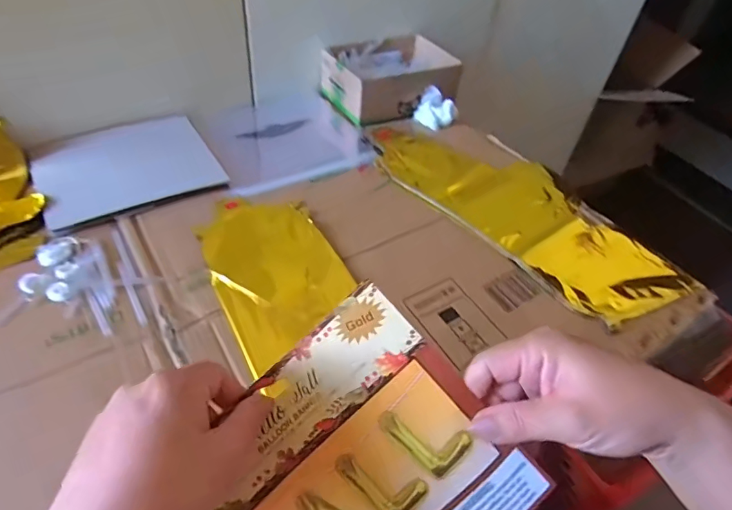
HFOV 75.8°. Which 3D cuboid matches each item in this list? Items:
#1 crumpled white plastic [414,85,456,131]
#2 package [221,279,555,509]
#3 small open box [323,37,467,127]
[{"bbox_3d":[0.106,-0.219,0.706,0.057,0.044,0.043,14,47,6],"label":"crumpled white plastic"},{"bbox_3d":[-0.011,0.137,0.273,0.182,0.025,0.160,-42,83,-5],"label":"package"},{"bbox_3d":[0.038,-0.277,0.731,0.191,0.066,0.138,-17,51,-21],"label":"small open box"}]

